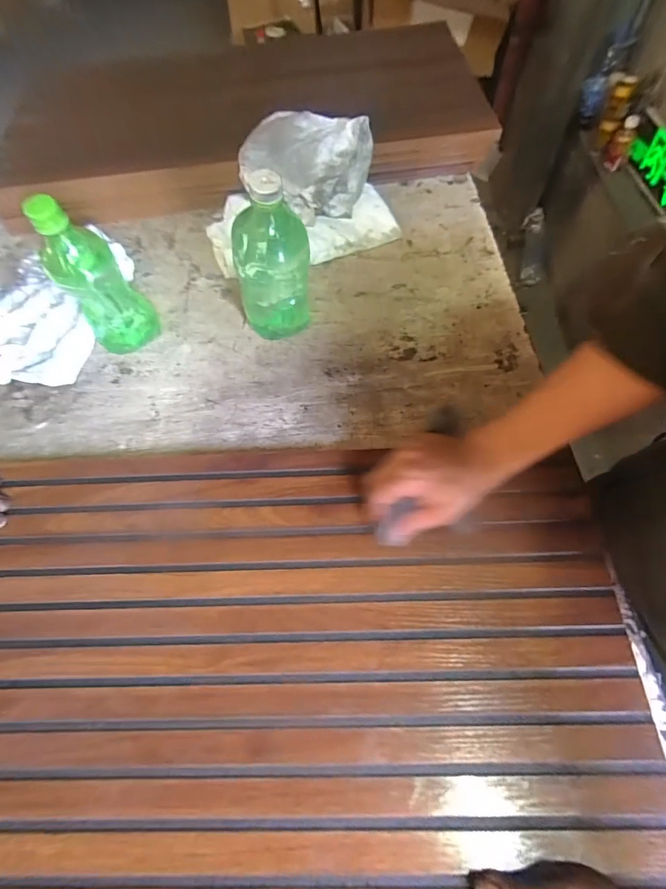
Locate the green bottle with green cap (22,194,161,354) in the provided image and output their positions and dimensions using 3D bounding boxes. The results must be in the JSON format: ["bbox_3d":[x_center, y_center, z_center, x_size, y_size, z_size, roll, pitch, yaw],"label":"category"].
[{"bbox_3d":[-0.264,-0.181,0.467,0.074,0.196,0.064,-33,65,-14],"label":"green bottle with green cap"}]

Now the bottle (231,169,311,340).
[{"bbox_3d":[-0.069,-0.196,0.461,0.079,0.202,0.064,-13,62,-4],"label":"bottle"}]

